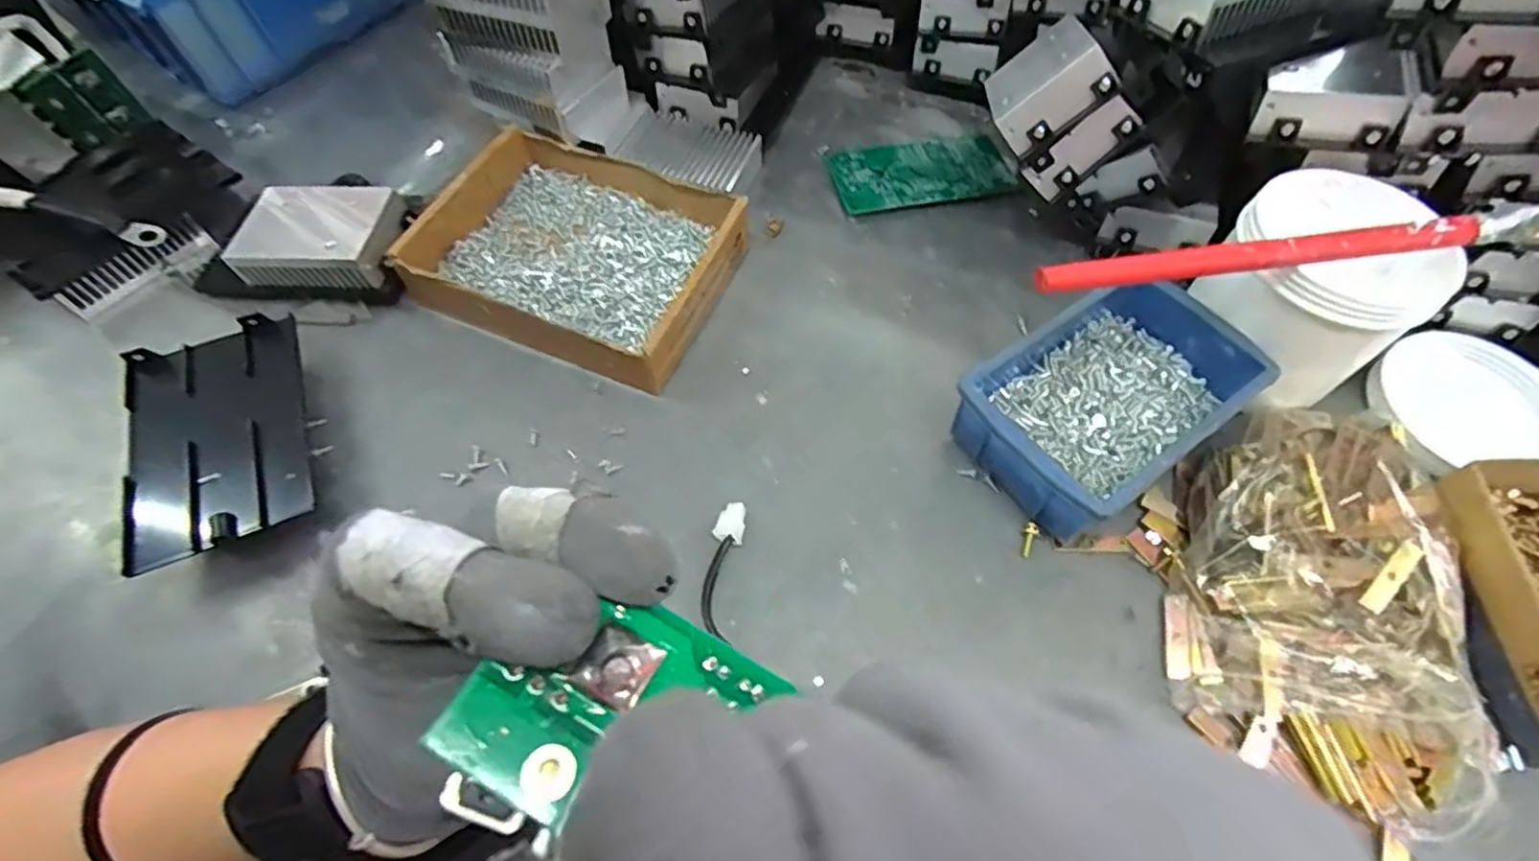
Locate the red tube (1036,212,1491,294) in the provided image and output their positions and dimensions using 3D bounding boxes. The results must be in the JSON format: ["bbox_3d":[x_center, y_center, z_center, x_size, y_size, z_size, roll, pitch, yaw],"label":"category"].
[{"bbox_3d":[0.224,-0.080,0.315,0.210,0.011,0.012,-7,62,-5],"label":"red tube"}]

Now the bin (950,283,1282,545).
[{"bbox_3d":[0.174,-0.013,0.370,0.151,0.059,0.094,-31,66,-17],"label":"bin"}]

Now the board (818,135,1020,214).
[{"bbox_3d":[0.108,-0.184,0.494,0.126,0.006,0.062,-13,62,-7],"label":"board"}]

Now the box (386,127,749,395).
[{"bbox_3d":[-0.115,-0.109,0.427,0.172,0.041,0.143,23,63,11],"label":"box"}]

